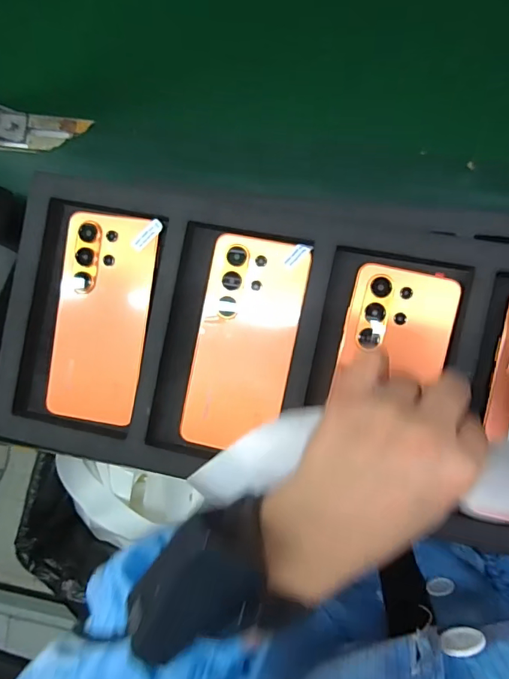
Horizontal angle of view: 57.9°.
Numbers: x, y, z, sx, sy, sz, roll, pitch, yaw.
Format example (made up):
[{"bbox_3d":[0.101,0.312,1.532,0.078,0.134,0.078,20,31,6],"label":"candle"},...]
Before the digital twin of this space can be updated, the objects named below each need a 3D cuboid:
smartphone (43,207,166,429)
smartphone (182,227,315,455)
[{"bbox_3d":[-0.127,-0.017,0.383,0.079,0.010,0.170,8,90,7],"label":"smartphone"},{"bbox_3d":[-0.008,0.003,0.364,0.077,0.009,0.165,11,90,7],"label":"smartphone"}]

